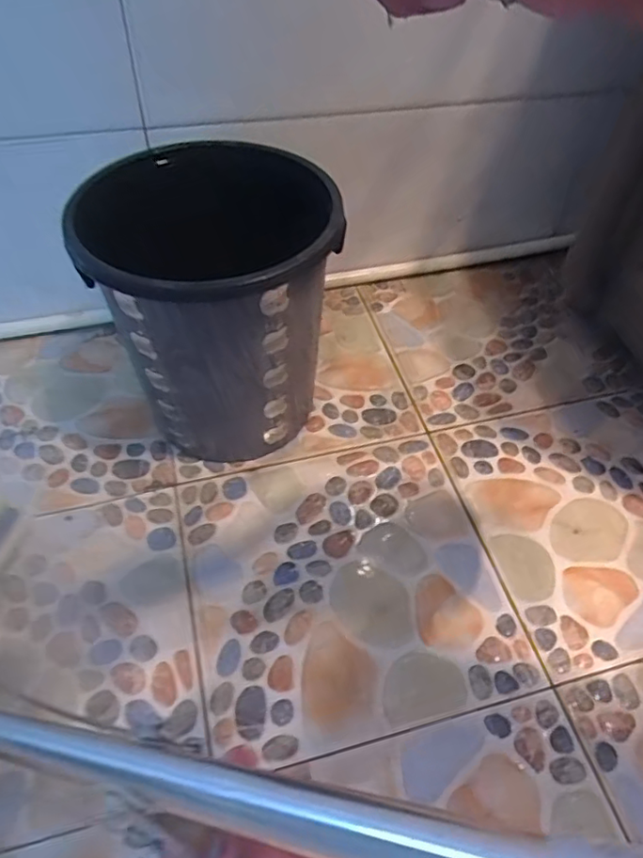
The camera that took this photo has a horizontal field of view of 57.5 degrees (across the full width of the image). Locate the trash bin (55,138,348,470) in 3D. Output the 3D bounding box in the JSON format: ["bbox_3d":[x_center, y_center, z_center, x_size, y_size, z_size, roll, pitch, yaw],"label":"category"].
[{"bbox_3d":[-0.104,-0.116,0.633,0.241,0.271,0.244,-10,50,-8],"label":"trash bin"}]

